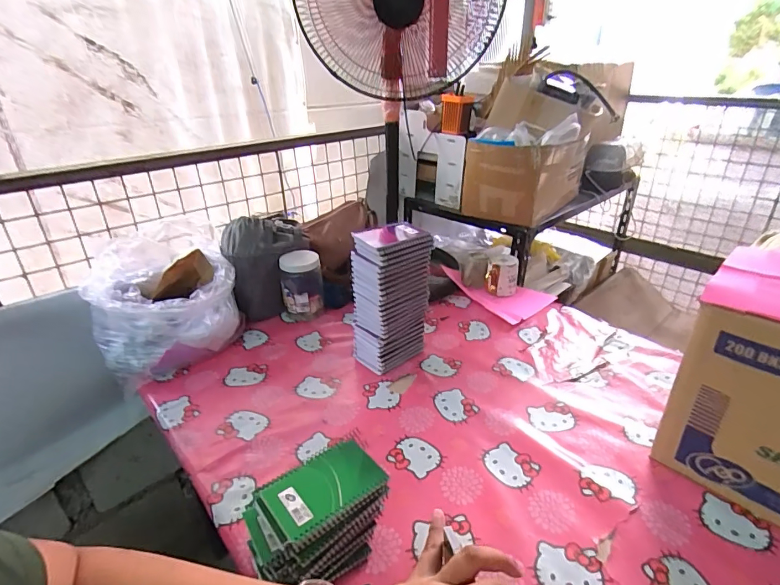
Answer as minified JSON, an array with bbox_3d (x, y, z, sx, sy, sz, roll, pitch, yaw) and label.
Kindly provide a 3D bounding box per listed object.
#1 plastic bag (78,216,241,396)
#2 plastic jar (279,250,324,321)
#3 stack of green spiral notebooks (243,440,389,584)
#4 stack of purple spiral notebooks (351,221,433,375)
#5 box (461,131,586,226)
[{"bbox_3d":[-0.502,0.009,0.974,0.287,0.252,0.244,-17,31,-28],"label":"plastic bag"},{"bbox_3d":[-0.226,-0.016,1.117,0.103,0.159,0.083,-6,28,-10],"label":"plastic jar"},{"bbox_3d":[-0.084,0.289,0.544,0.157,0.124,0.107,-20,32,-32],"label":"stack of green spiral notebooks"},{"bbox_3d":[0.001,0.017,0.905,0.143,0.285,0.100,-22,34,-35],"label":"stack of purple spiral notebooks"},{"bbox_3d":[0.410,-0.356,1.323,0.239,0.205,0.350,22,35,38],"label":"box"}]

